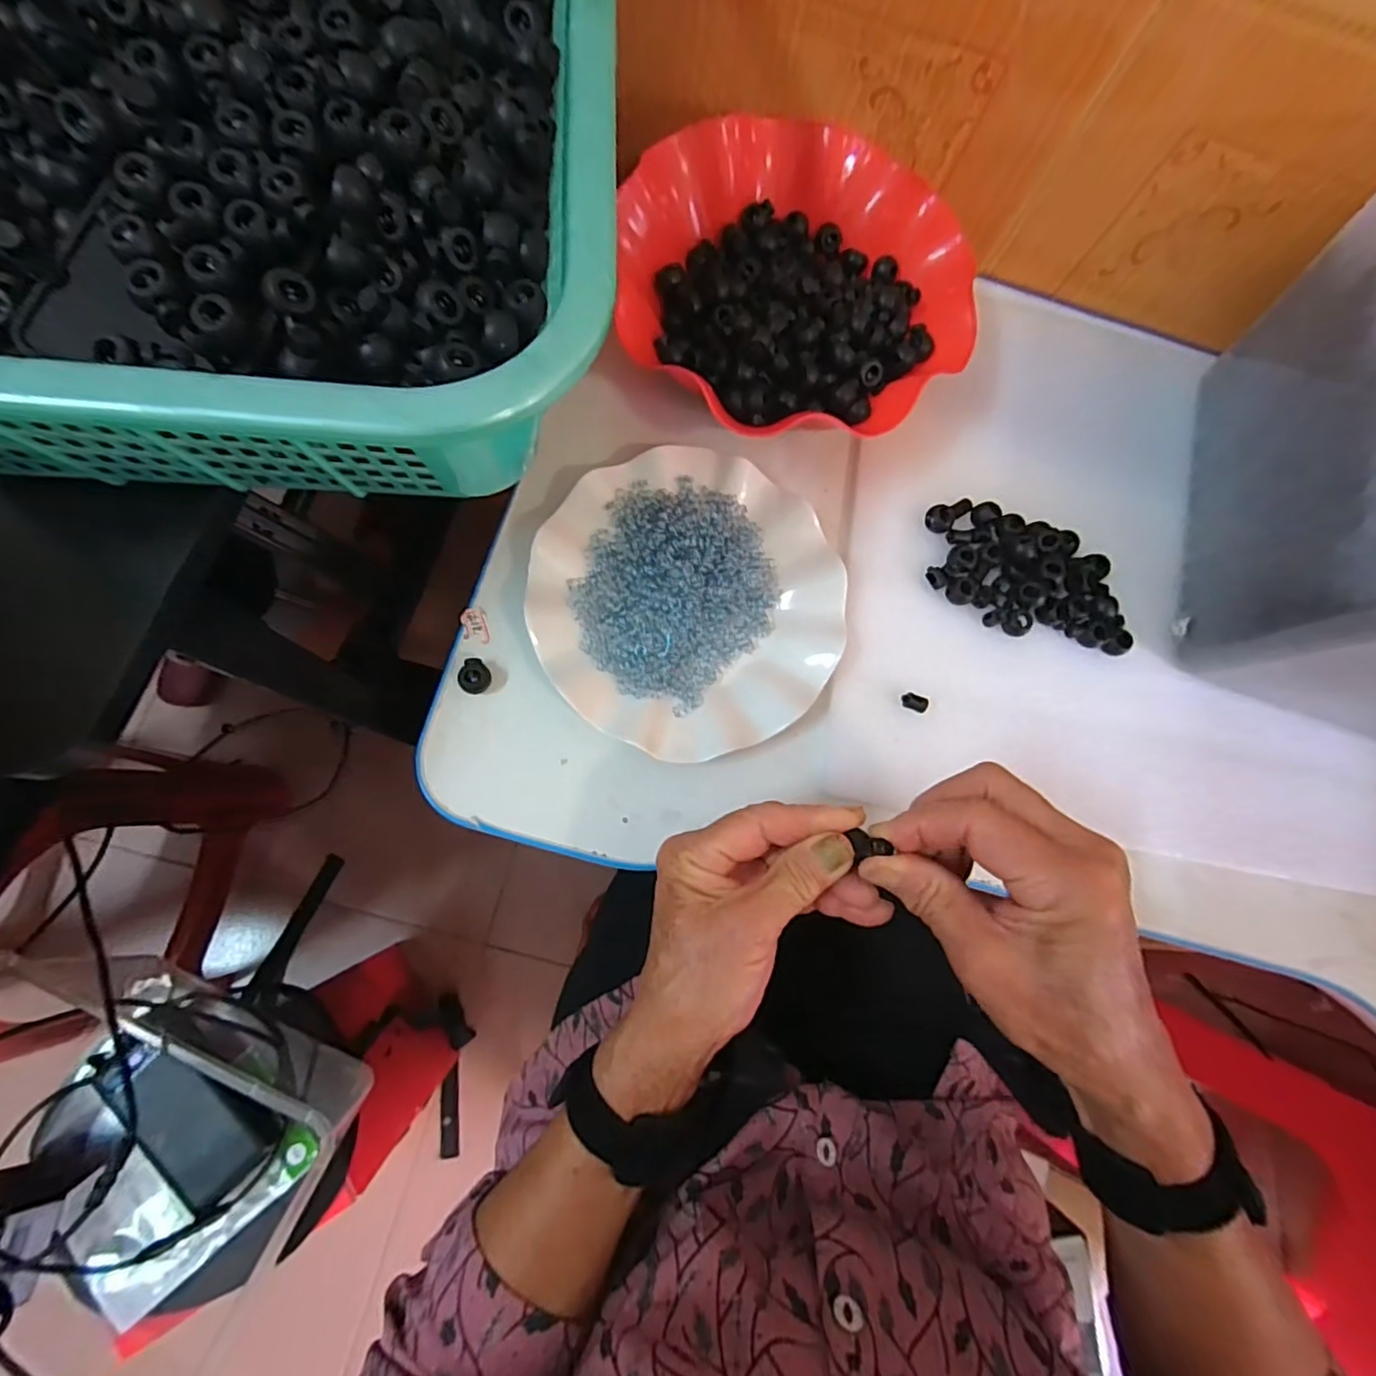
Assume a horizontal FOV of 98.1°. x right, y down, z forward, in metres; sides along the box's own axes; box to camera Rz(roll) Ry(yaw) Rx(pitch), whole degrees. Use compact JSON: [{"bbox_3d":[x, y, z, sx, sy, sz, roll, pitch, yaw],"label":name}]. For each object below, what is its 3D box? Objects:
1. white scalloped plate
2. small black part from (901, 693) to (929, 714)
[{"bbox_3d":[0.002,-0.054,0.346,0.175,0.020,0.178,-35,83,-13],"label":"white scalloped plate"},{"bbox_3d":[0.136,0.009,0.360,0.015,0.007,0.009,19,76,-2],"label":"small black part"}]

